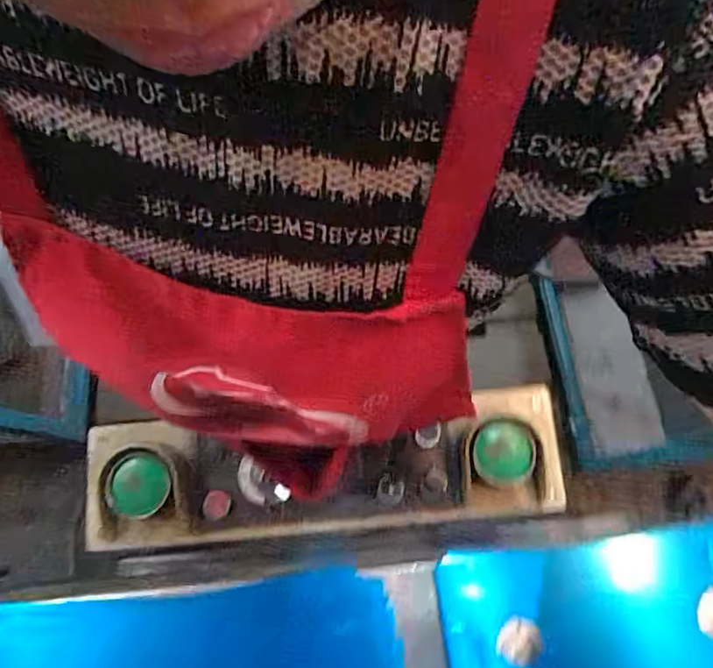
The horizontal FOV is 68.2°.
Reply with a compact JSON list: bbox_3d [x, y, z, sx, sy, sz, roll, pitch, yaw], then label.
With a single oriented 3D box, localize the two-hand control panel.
[{"bbox_3d":[-0.035,0.160,0.618,0.554,0.070,0.160,-5,73,-2],"label":"two-hand control panel"}]

